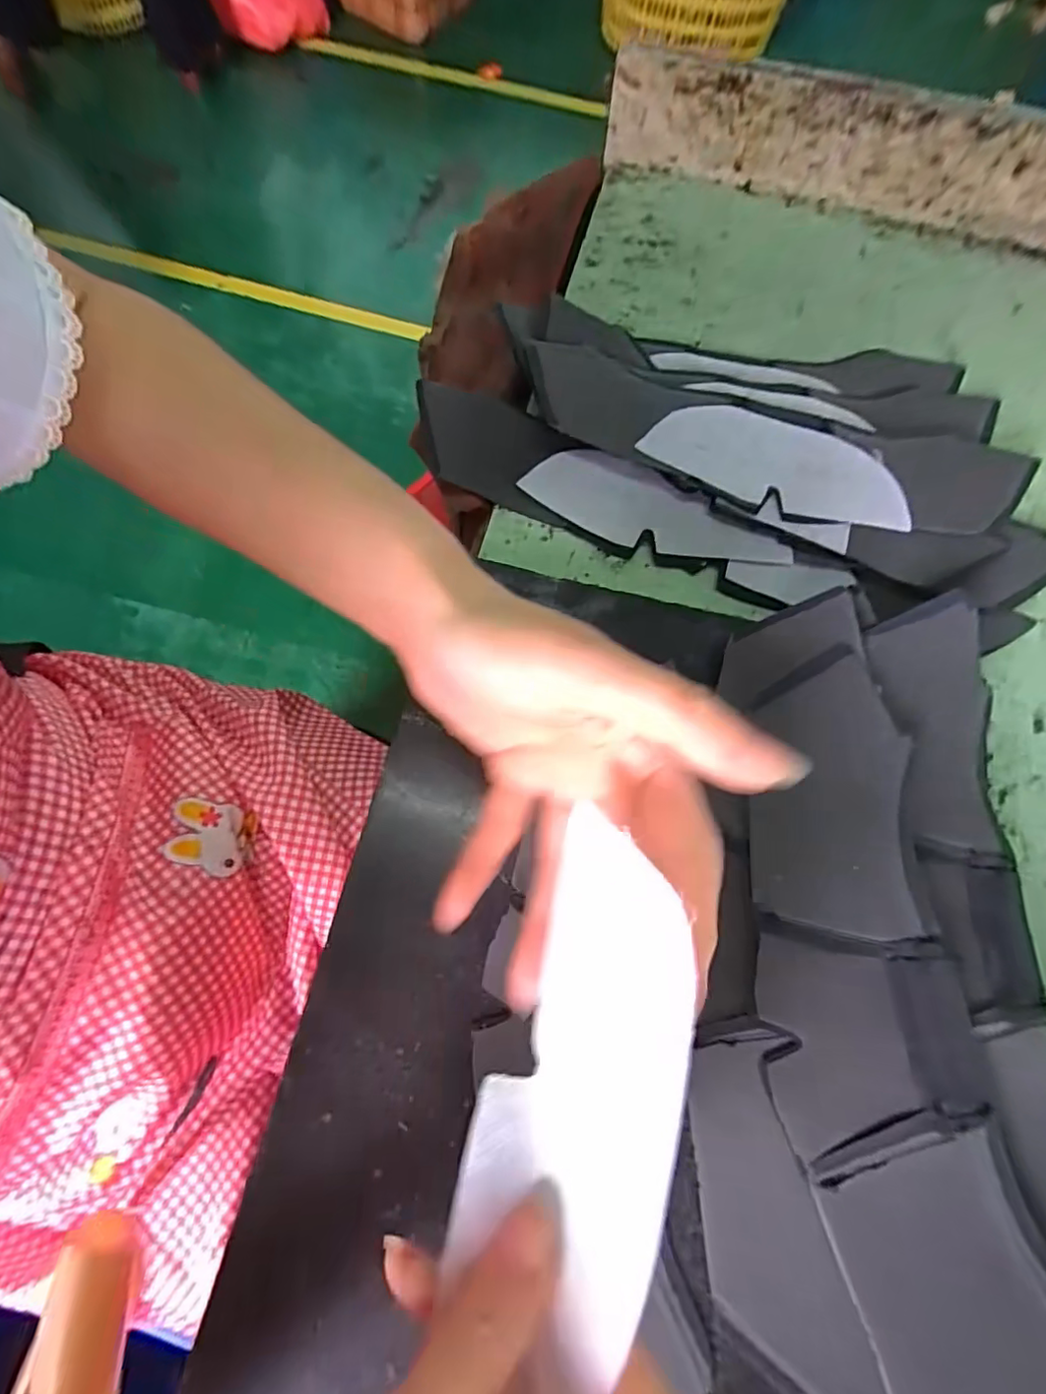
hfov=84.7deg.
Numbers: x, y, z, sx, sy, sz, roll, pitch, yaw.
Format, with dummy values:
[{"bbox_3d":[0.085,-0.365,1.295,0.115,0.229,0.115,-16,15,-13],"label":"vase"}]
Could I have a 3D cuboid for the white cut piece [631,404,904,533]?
[{"bbox_3d":[0.156,-0.143,0.349,0.162,0.006,0.062,13,73,-2],"label":"white cut piece"}]

